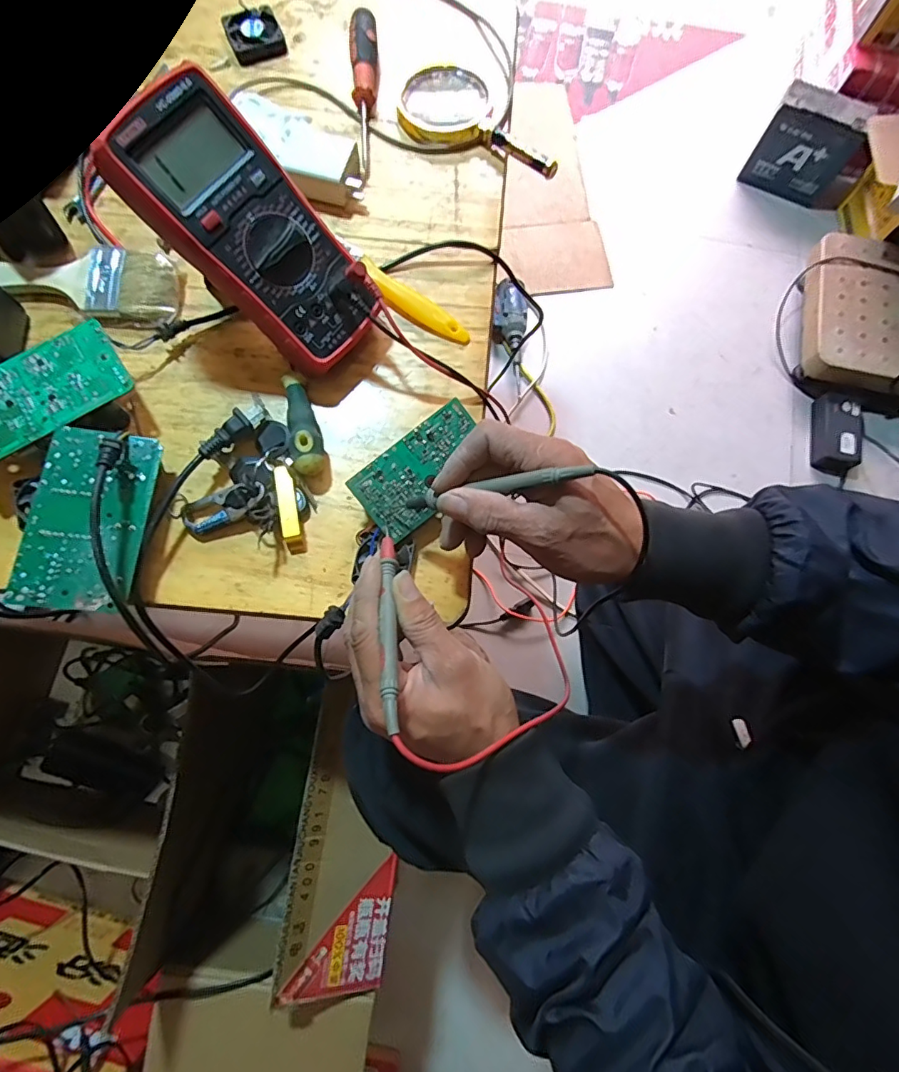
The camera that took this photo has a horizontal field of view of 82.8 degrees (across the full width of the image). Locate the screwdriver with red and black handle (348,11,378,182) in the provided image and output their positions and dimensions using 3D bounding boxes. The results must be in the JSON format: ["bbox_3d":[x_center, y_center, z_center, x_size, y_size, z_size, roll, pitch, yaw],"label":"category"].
[{"bbox_3d":[-0.079,-0.411,0.469,0.026,0.023,0.165,-2,76,-1],"label":"screwdriver with red and black handle"}]

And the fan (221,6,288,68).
[{"bbox_3d":[-0.186,-0.480,0.489,0.048,0.017,0.050,-24,78,-6],"label":"fan"}]

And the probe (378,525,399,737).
[{"bbox_3d":[-0.036,0.047,0.309,0.008,0.014,0.144,-5,50,-2],"label":"probe"}]

